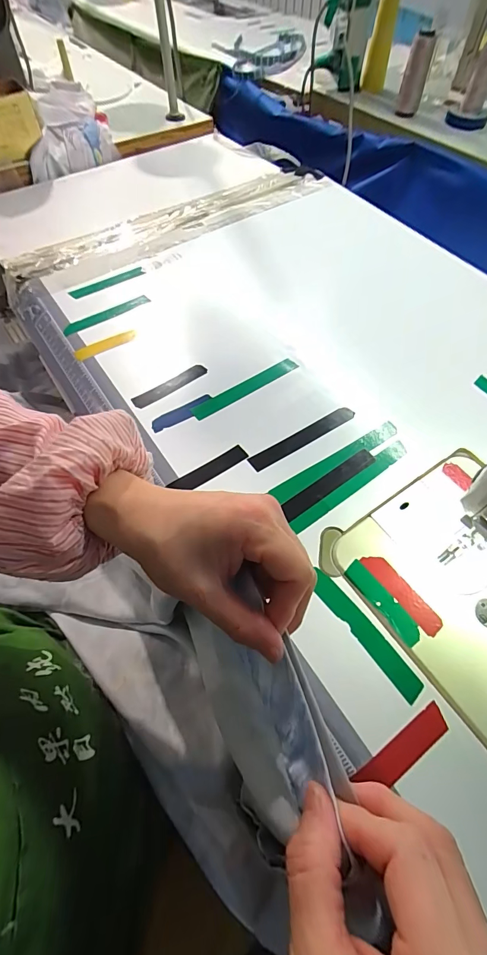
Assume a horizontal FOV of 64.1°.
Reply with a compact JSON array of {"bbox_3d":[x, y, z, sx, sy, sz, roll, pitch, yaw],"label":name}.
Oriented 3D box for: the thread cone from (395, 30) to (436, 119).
[{"bbox_3d":[0.313,-0.731,0.707,0.040,0.108,0.045,16,60,9],"label":"thread cone"}]

